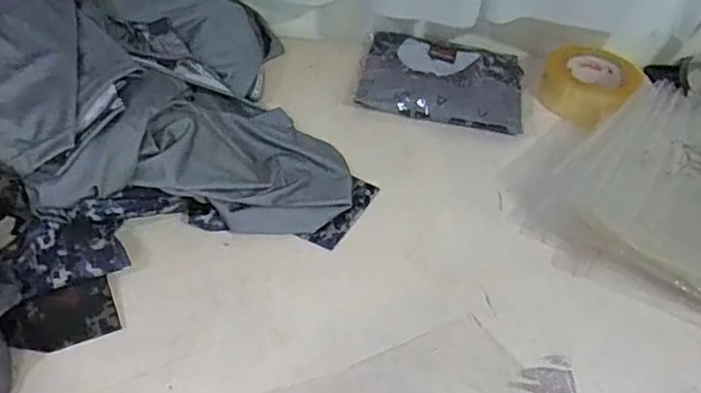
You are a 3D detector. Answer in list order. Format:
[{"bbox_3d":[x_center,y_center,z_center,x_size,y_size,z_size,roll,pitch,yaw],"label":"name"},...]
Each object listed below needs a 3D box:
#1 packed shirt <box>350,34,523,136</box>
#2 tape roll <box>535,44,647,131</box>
[{"bbox_3d":[0.127,-0.162,0.842,0.220,0.028,0.190,12,43,5],"label":"packed shirt"},{"bbox_3d":[0.328,-0.155,0.834,0.122,0.055,0.120,30,48,23],"label":"tape roll"}]

